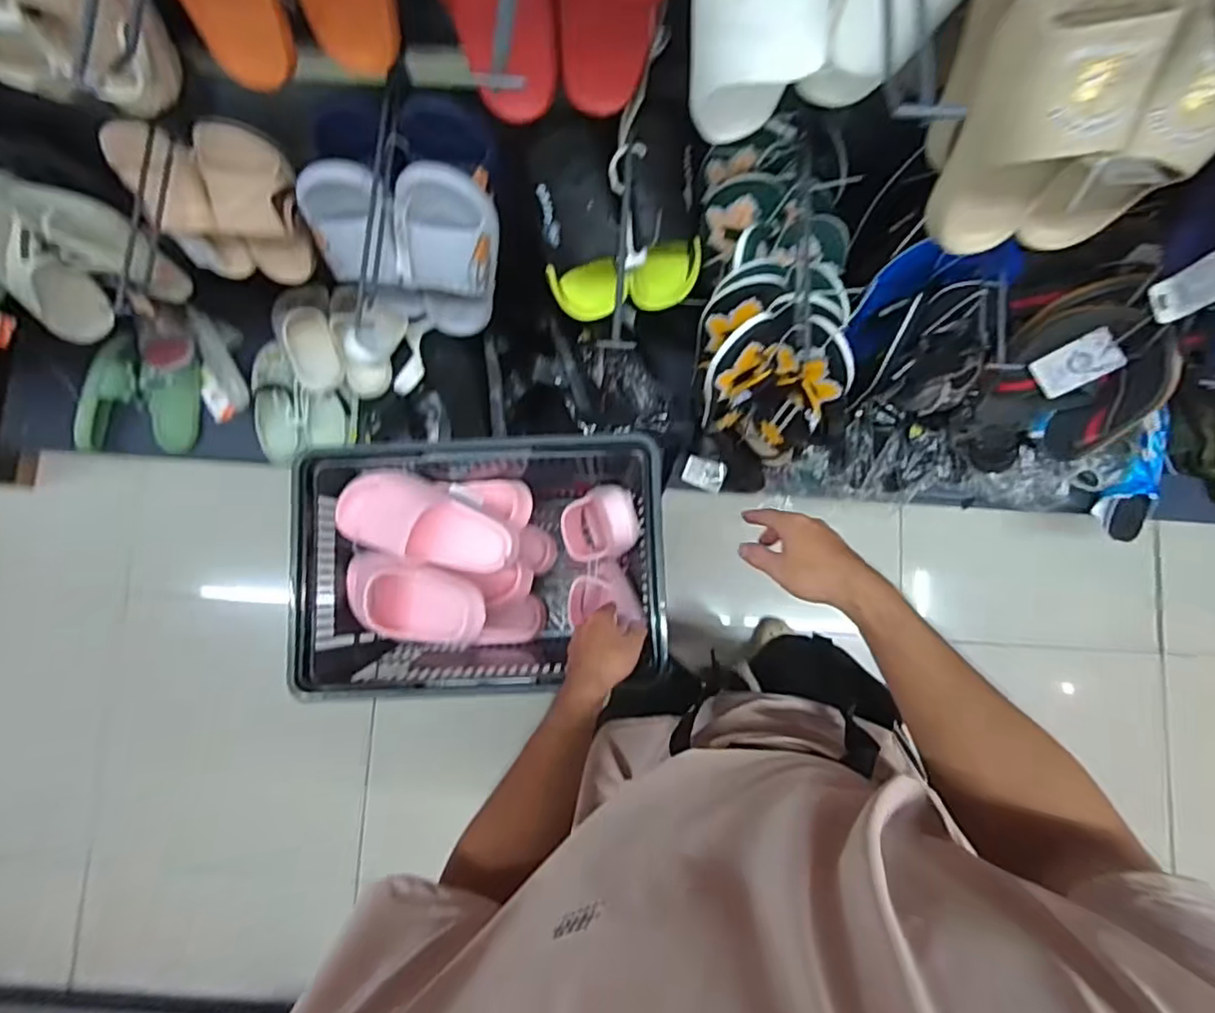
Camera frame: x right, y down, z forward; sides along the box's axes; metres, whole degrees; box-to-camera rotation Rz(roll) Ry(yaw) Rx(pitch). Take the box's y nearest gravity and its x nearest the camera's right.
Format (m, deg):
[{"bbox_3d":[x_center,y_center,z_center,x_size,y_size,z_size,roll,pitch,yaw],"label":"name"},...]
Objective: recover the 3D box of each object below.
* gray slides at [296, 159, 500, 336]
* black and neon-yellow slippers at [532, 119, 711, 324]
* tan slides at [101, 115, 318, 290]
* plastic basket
[{"bbox_3d":[-0.268,-0.351,0.888,0.238,0.257,0.111,6,83,1],"label":"gray slides"},{"bbox_3d":[0.028,-0.375,0.894,0.241,0.274,0.103,-11,52,-5],"label":"black and neon-yellow slippers"},{"bbox_3d":[-0.537,-0.430,0.932,0.210,0.262,0.103,-6,83,-1],"label":"tan slides"},{"bbox_3d":[-0.169,0.089,0.960,0.478,0.287,0.331,-3,83,0],"label":"plastic basket"}]

